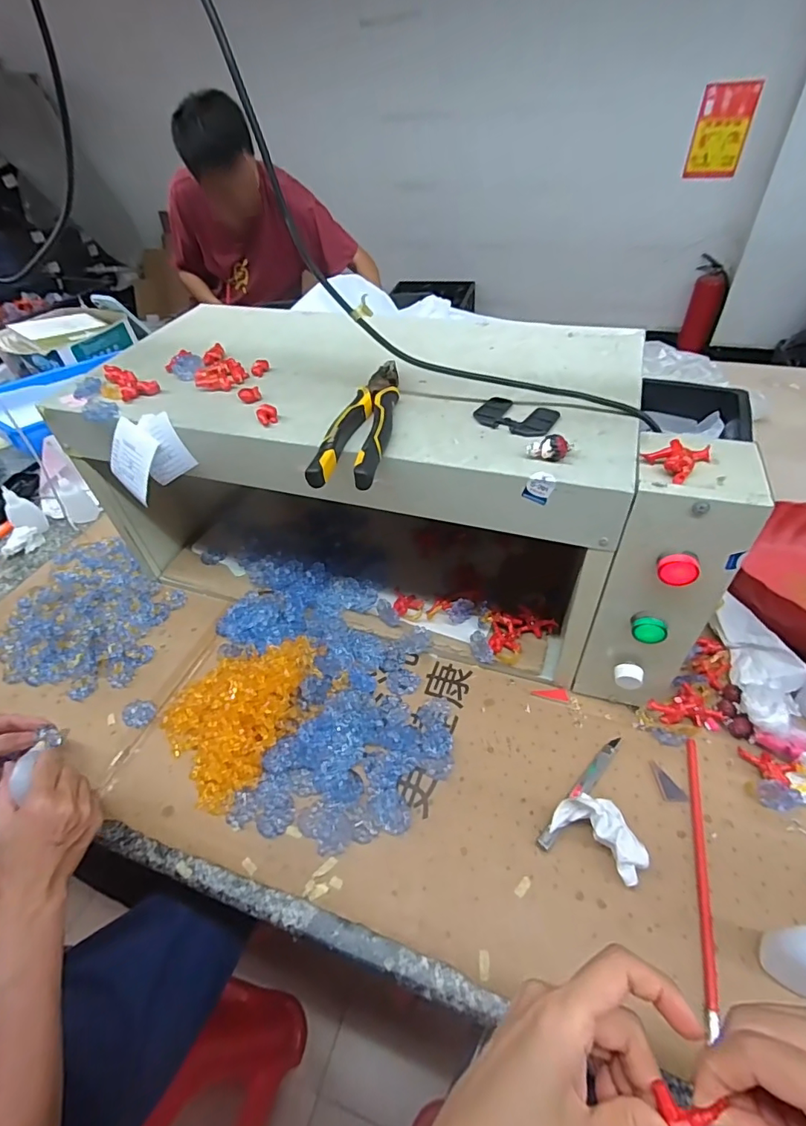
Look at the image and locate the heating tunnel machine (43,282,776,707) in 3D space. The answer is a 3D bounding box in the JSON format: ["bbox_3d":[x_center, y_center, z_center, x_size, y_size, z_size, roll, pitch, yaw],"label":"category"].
[{"bbox_3d":[-0.022,-0.105,0.569,0.662,0.232,0.319,11,48,16],"label":"heating tunnel machine"}]

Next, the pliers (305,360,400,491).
[{"bbox_3d":[-0.030,-0.129,0.428,0.049,0.018,0.185,5,47,11],"label":"pliers"}]

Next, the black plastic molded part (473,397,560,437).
[{"bbox_3d":[0.097,-0.127,0.429,0.067,0.006,0.048,27,54,28],"label":"black plastic molded part"}]

